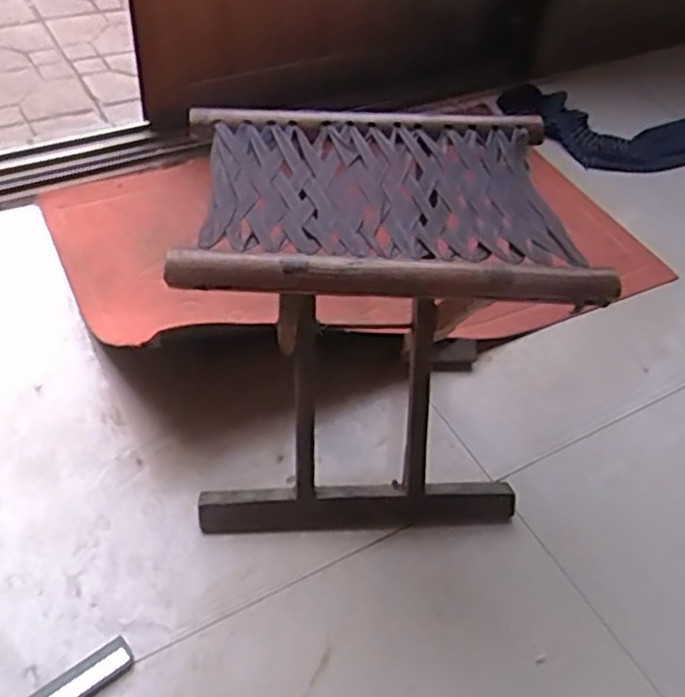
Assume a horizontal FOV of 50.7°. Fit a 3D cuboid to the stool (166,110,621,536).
[{"bbox_3d":[0.017,-0.018,0.684,0.306,0.327,0.247,-1,48,-7],"label":"stool"}]

